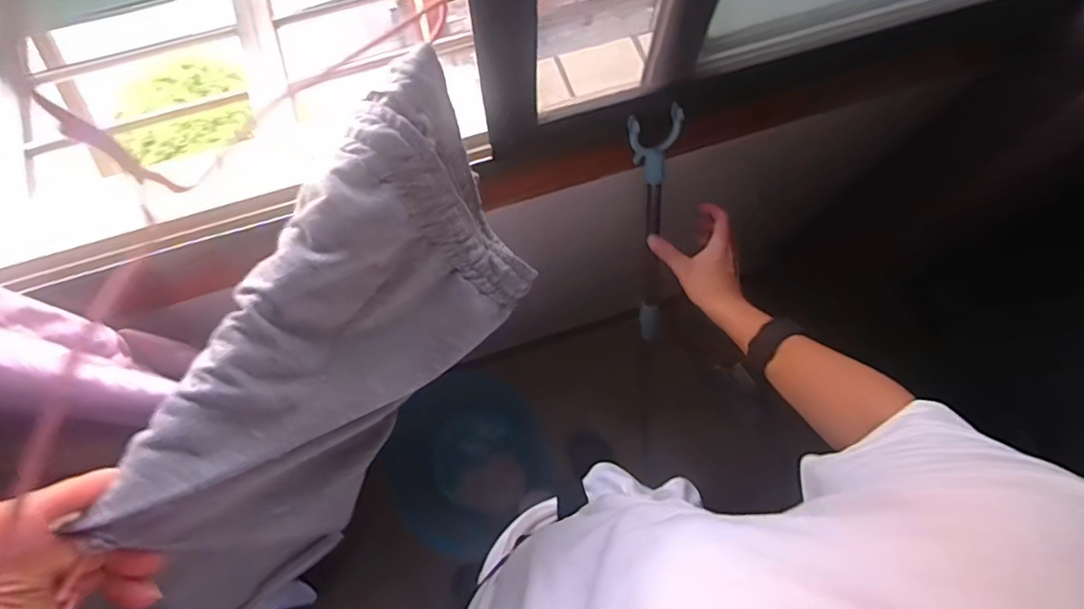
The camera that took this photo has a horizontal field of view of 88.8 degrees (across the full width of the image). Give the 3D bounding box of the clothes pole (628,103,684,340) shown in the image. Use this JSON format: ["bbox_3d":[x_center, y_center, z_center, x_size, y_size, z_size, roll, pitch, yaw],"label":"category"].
[{"bbox_3d":[0.150,-0.077,0.755,0.057,0.410,0.025,-18,50,-6],"label":"clothes pole"}]

